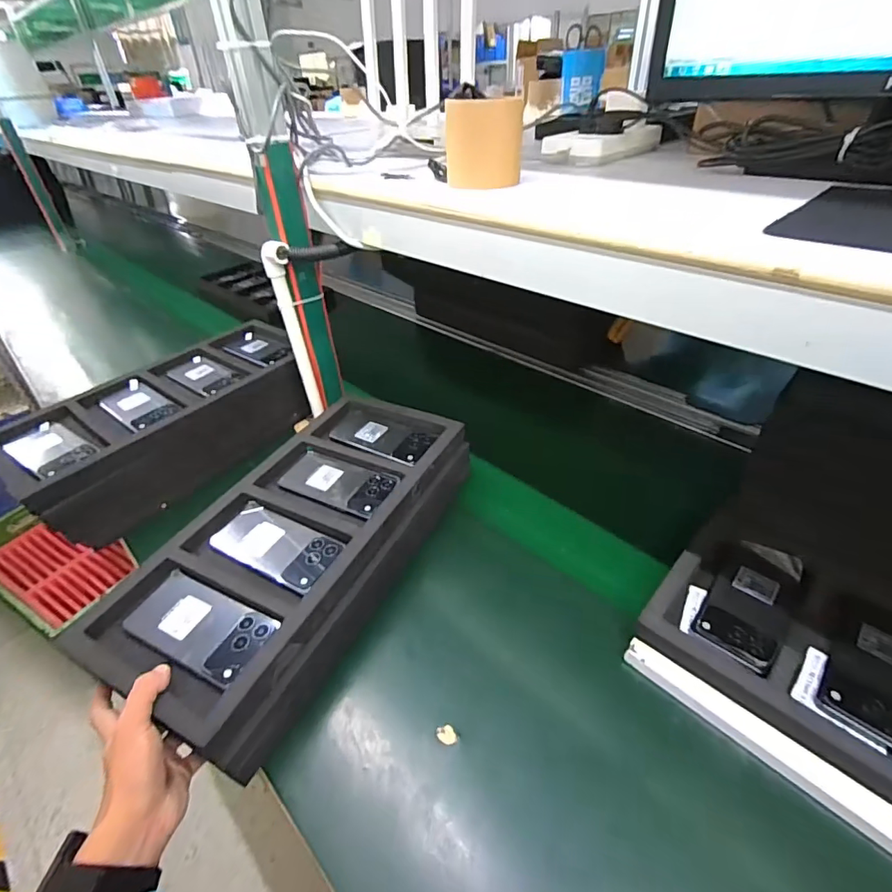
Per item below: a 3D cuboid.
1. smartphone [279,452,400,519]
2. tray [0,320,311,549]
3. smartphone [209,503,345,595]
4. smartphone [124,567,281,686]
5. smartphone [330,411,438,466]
[{"bbox_3d":[-0.135,0.043,0.614,0.151,0.006,0.080,16,43,23],"label":"smartphone"},{"bbox_3d":[-0.432,-0.042,0.766,0.220,0.110,0.426,21,45,28],"label":"tray"},{"bbox_3d":[-0.193,0.112,0.541,0.155,0.011,0.071,18,43,25],"label":"smartphone"},{"bbox_3d":[-0.243,0.175,0.470,0.155,0.009,0.071,15,42,23],"label":"smartphone"},{"bbox_3d":[-0.088,-0.015,0.676,0.145,0.012,0.071,17,43,24],"label":"smartphone"}]

